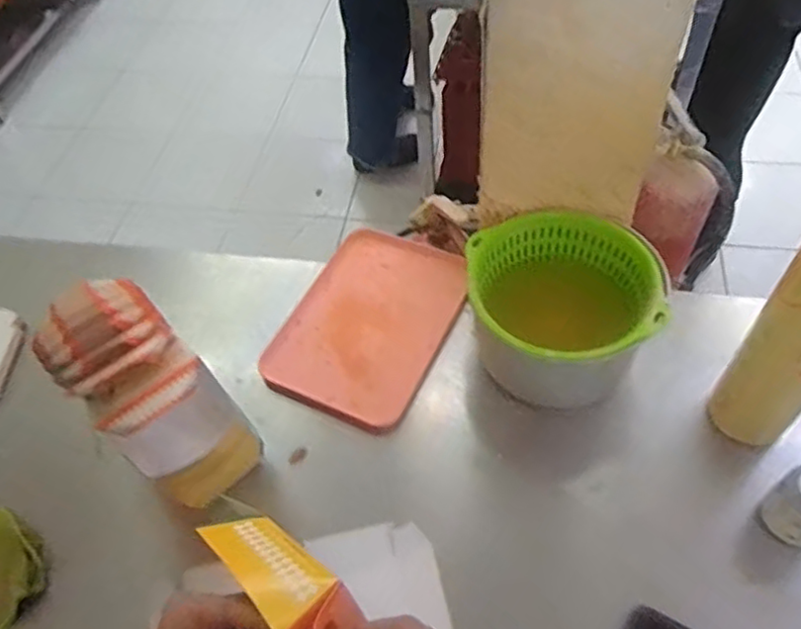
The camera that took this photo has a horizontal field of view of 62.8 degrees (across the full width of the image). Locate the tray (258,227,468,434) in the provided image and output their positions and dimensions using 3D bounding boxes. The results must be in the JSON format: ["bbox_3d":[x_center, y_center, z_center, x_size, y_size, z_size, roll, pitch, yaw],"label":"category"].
[{"bbox_3d":[-0.045,0.009,0.932,0.219,0.023,0.288,20,58,18],"label":"tray"}]

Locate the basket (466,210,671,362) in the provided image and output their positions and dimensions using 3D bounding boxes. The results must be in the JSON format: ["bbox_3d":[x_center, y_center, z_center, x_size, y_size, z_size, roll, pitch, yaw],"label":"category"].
[{"bbox_3d":[0.195,-0.027,0.818,0.222,0.095,0.226,-2,54,3],"label":"basket"}]

